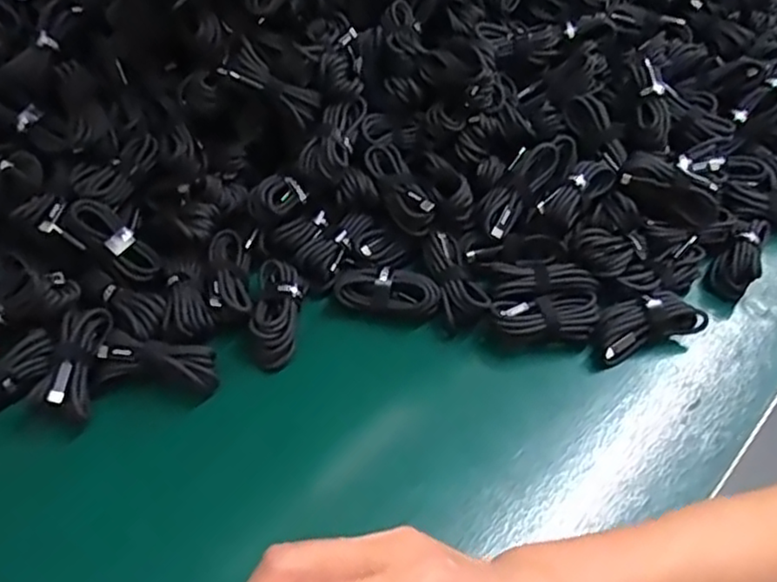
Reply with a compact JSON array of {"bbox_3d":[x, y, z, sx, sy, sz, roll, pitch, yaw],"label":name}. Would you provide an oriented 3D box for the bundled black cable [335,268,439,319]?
[{"bbox_3d":[0.001,0.001,0.482,0.075,0.020,0.032,10,95,3],"label":"bundled black cable"}]

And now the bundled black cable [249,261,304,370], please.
[{"bbox_3d":[-0.078,0.014,0.463,0.031,0.023,0.077,2,64,-4],"label":"bundled black cable"}]

